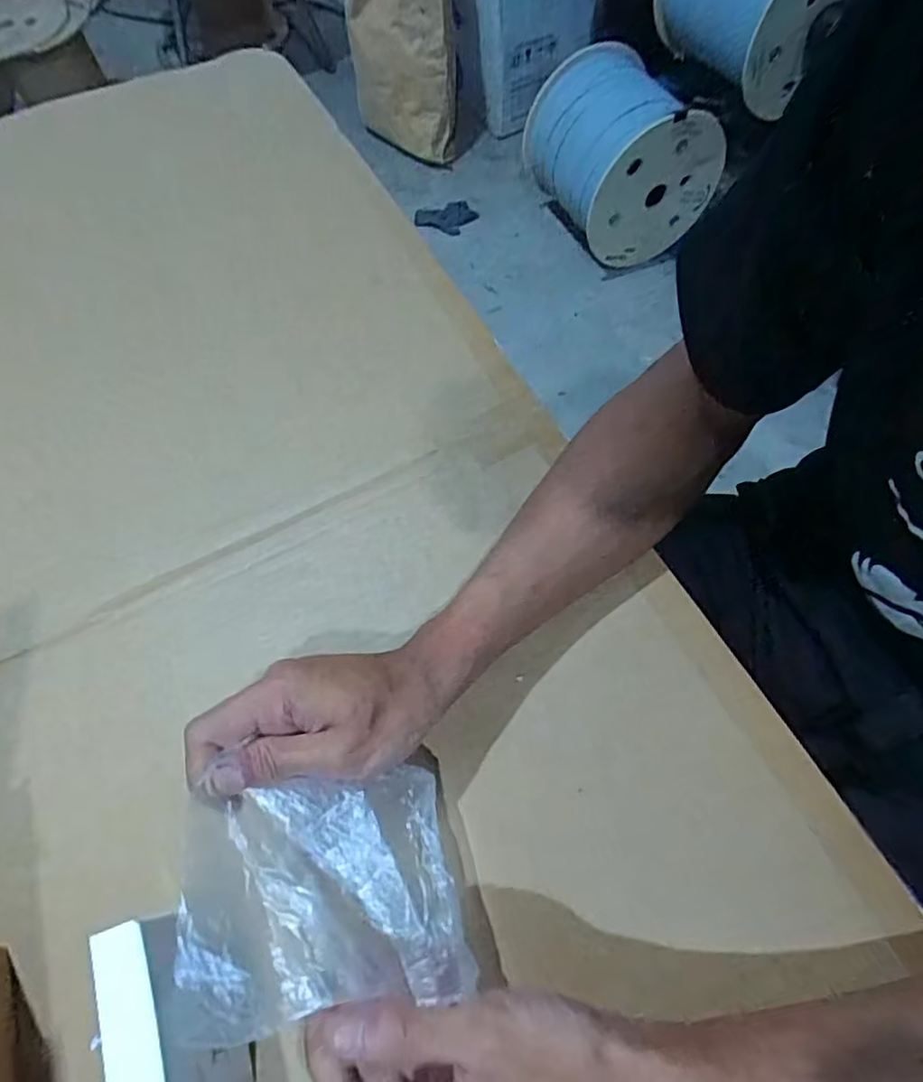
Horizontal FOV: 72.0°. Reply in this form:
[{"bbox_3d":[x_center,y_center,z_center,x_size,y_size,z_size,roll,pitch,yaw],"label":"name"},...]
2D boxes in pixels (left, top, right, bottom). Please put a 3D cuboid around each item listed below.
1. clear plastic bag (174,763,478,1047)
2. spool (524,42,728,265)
[{"bbox_3d":[-0.063,0.161,0.293,0.120,0.011,0.095,0,56,-21],"label":"clear plastic bag"},{"bbox_3d":[0.382,-0.961,1.534,0.330,0.315,0.425,-18,63,-7],"label":"spool"}]

